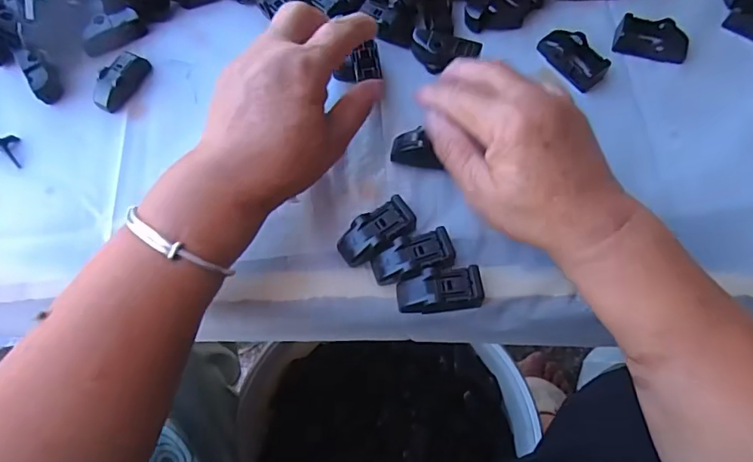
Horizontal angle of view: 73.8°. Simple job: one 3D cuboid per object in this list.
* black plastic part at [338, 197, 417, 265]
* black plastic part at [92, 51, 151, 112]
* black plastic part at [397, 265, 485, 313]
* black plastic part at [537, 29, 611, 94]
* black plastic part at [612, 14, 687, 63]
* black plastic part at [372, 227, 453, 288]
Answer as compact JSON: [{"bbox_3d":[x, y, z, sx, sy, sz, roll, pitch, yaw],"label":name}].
[{"bbox_3d":[0.000,0.002,0.313,0.049,0.016,0.025,-29,72,-9],"label":"black plastic part"},{"bbox_3d":[-0.182,-0.107,0.356,0.021,0.015,0.045,33,74,13],"label":"black plastic part"},{"bbox_3d":[0.037,0.036,0.298,0.048,0.014,0.025,-6,70,0],"label":"black plastic part"},{"bbox_3d":[0.139,-0.123,0.356,0.024,0.016,0.048,-37,73,-11],"label":"black plastic part"},{"bbox_3d":[0.197,-0.136,0.357,0.049,0.015,0.026,23,72,10],"label":"black plastic part"},{"bbox_3d":[0.022,0.016,0.307,0.048,0.015,0.024,-15,70,-4],"label":"black plastic part"}]

